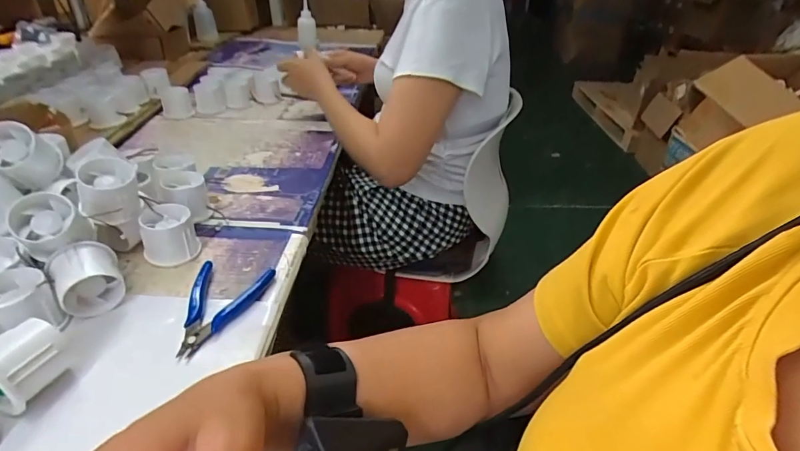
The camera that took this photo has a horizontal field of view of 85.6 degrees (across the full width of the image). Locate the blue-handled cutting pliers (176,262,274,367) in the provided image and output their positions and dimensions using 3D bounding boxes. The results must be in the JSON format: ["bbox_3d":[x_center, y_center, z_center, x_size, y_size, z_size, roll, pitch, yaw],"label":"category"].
[{"bbox_3d":[-0.186,0.081,0.425,0.077,0.012,0.120,8,34,8],"label":"blue-handled cutting pliers"}]

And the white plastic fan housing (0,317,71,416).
[{"bbox_3d":[-0.295,0.110,0.338,0.050,0.060,0.054,12,35,13],"label":"white plastic fan housing"}]

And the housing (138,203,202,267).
[{"bbox_3d":[-0.263,0.010,0.492,0.057,0.052,0.054,-15,37,-24],"label":"housing"}]

